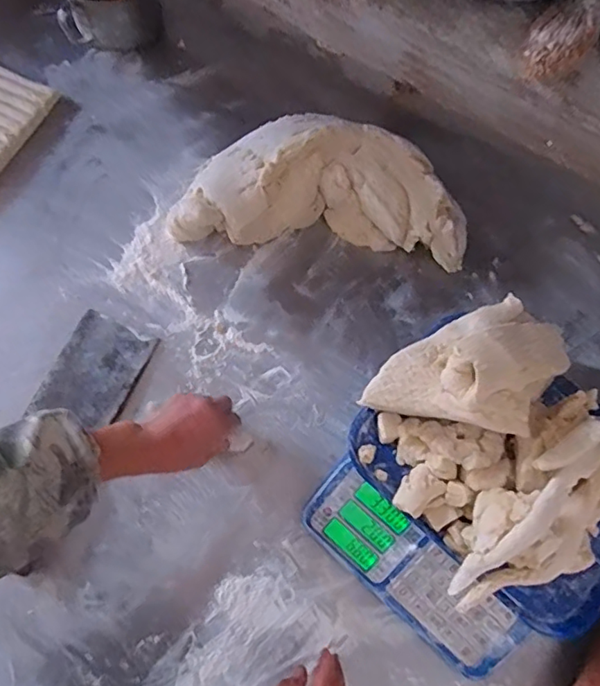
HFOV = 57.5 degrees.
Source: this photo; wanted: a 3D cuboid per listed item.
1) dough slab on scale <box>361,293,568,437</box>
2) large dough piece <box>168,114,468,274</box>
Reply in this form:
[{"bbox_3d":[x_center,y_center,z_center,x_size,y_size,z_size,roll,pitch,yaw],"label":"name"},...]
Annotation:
[{"bbox_3d":[0.169,0.033,0.524,0.196,0.087,0.124,-28,74,-13],"label":"dough slab on scale"},{"bbox_3d":[0.040,-0.232,0.751,0.388,0.095,0.205,7,70,-1],"label":"large dough piece"}]

